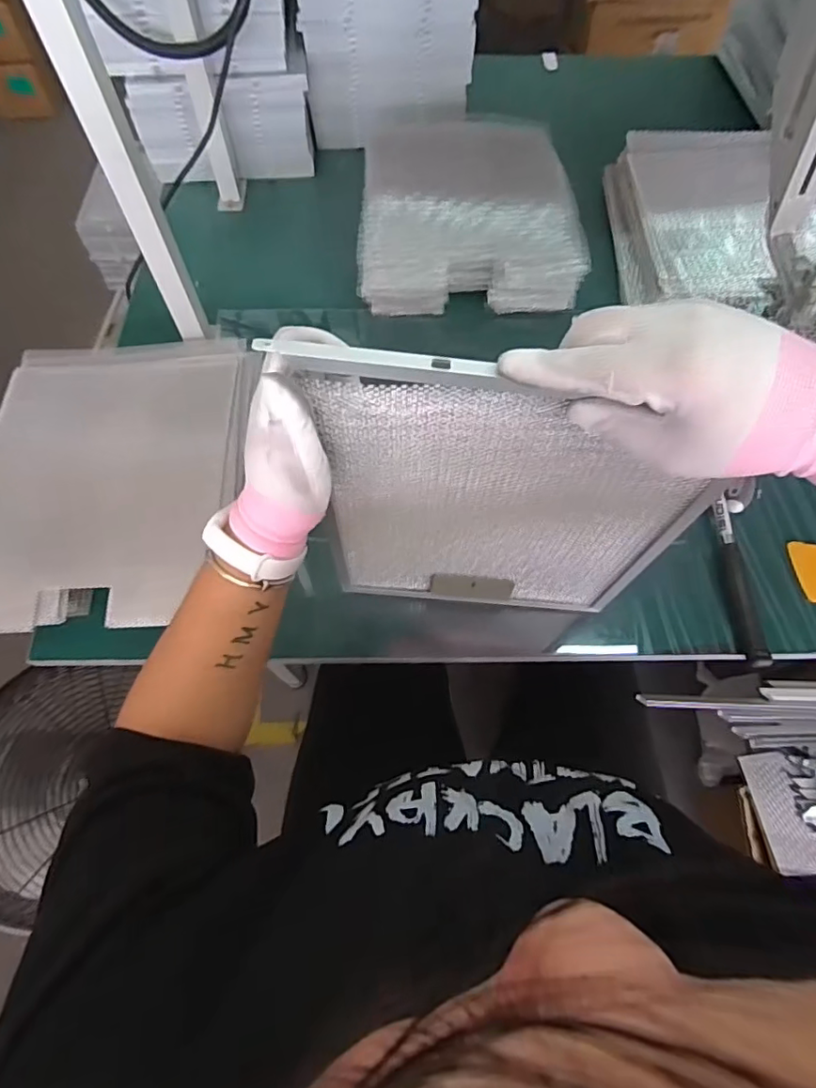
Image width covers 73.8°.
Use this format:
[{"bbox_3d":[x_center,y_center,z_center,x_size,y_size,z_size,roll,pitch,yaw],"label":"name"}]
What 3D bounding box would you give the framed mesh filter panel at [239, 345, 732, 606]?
[{"bbox_3d":[0.072,-0.018,0.434,0.268,0.336,0.014,4,65,2],"label":"framed mesh filter panel"}]

